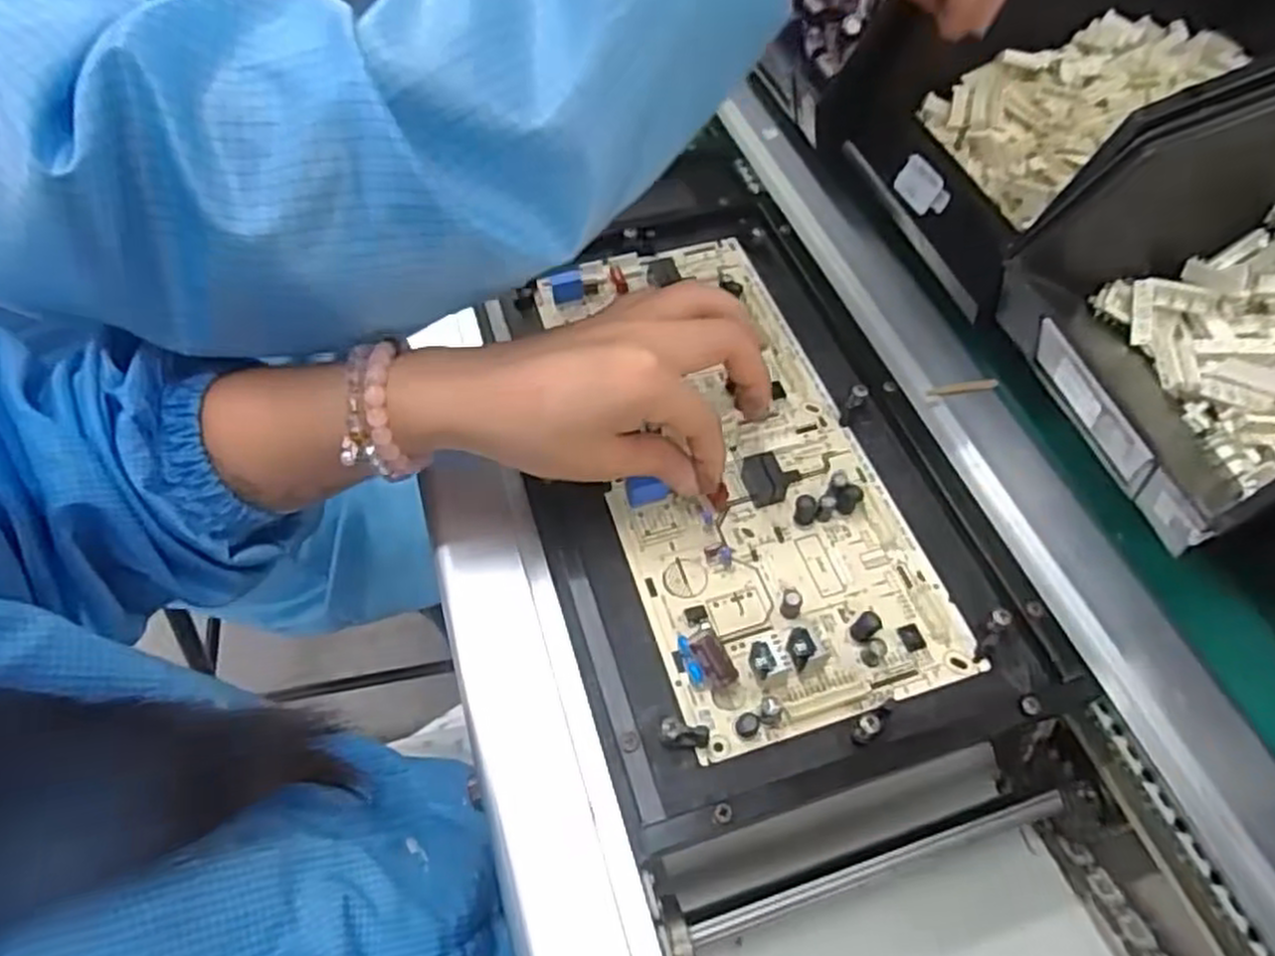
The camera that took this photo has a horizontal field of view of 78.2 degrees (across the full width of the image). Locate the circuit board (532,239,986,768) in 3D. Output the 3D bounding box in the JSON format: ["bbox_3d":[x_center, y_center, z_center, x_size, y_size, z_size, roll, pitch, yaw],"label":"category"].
[{"bbox_3d":[0.046,-0.022,0.387,0.135,0.025,0.287,-10,57,-7],"label":"circuit board"}]

